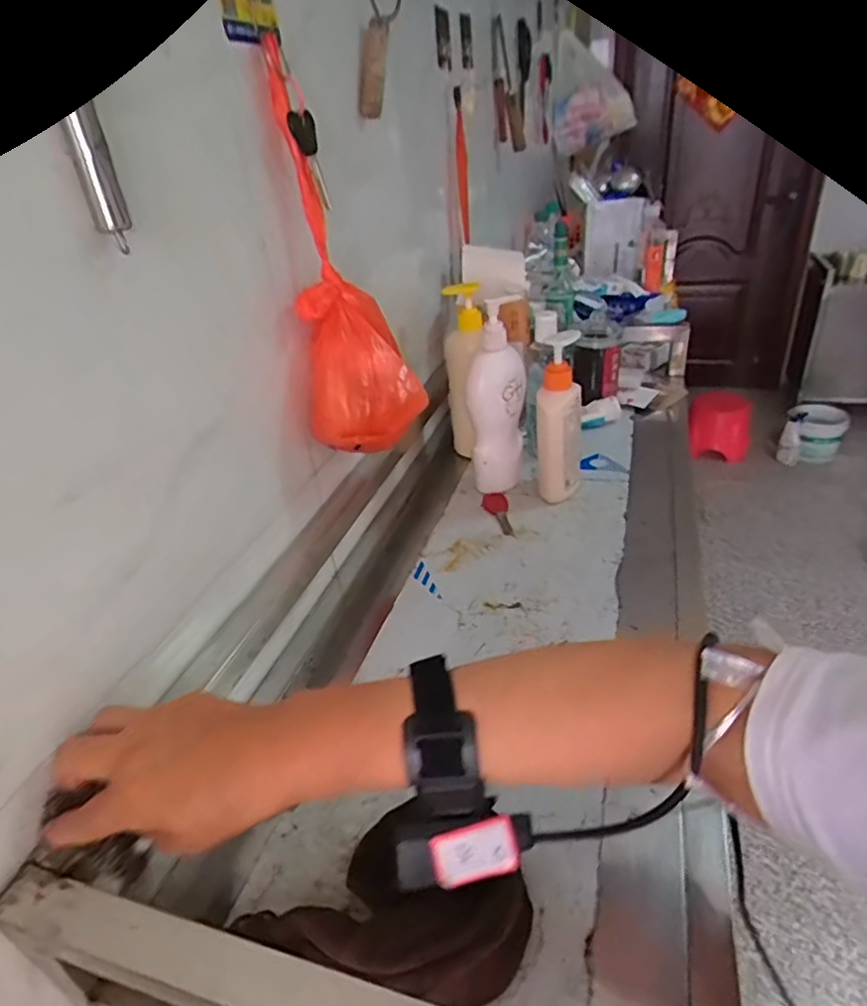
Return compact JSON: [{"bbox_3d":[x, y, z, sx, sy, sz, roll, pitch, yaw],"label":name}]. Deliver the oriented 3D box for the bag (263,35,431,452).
[{"bbox_3d":[-0.071,-0.185,0.478,0.094,0.275,0.075,-12,33,-10],"label":"bag"}]

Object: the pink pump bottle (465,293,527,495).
[{"bbox_3d":[0.072,-0.113,0.684,0.062,0.223,0.046,-3,32,4],"label":"pink pump bottle"}]

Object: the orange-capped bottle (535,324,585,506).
[{"bbox_3d":[0.143,-0.095,0.678,0.047,0.180,0.069,5,34,17],"label":"orange-capped bottle"}]

